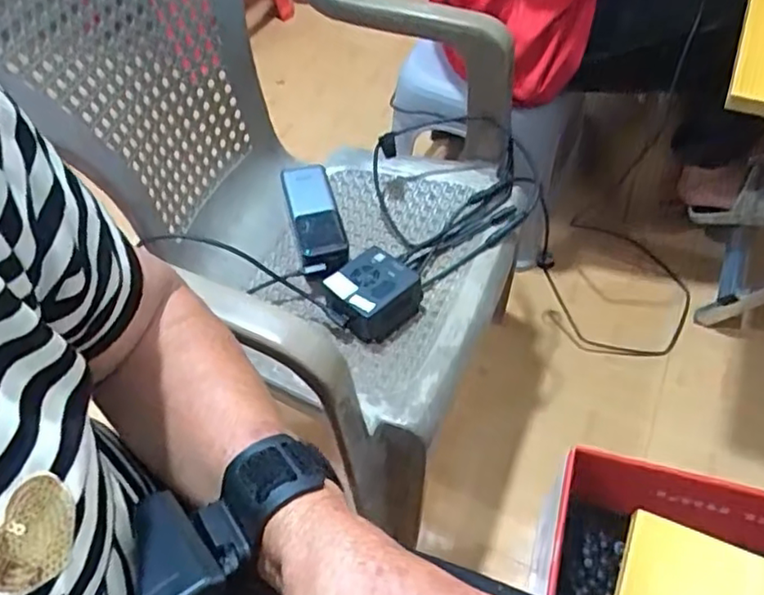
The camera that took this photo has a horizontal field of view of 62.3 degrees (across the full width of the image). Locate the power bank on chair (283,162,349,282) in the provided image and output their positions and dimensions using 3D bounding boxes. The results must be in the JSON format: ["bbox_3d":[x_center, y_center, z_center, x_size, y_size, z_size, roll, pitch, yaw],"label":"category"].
[{"bbox_3d":[-0.075,-0.088,0.718,0.054,0.034,0.148,-13,53,-7],"label":"power bank on chair"}]

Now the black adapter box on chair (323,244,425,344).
[{"bbox_3d":[-0.011,-0.006,0.655,0.084,0.038,0.077,37,63,27],"label":"black adapter box on chair"}]

